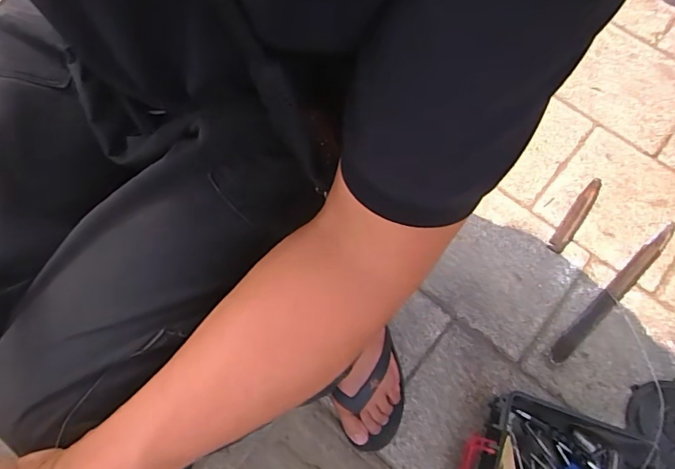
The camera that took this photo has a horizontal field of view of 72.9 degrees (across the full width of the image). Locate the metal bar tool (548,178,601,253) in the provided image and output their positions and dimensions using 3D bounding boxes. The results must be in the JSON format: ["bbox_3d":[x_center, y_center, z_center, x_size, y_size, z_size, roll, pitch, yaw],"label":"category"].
[{"bbox_3d":[0.443,-0.038,0.848,0.031,0.024,0.174,35,72,11],"label":"metal bar tool"}]

